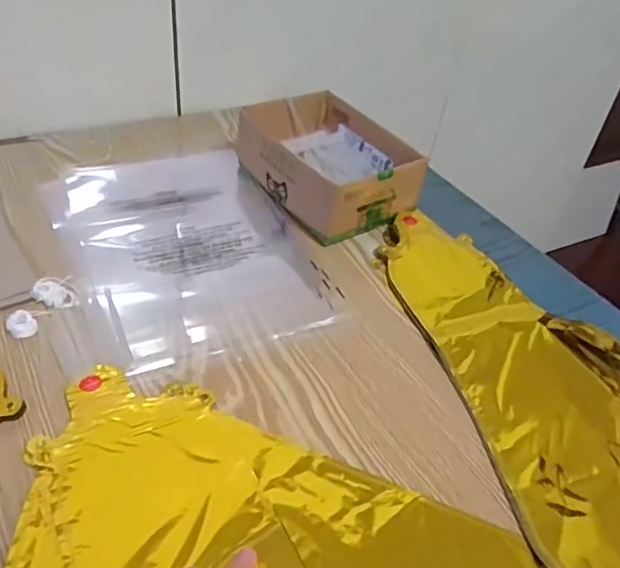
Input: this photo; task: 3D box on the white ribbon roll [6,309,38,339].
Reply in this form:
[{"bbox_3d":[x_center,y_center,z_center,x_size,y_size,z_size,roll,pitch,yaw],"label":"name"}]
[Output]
[{"bbox_3d":[-0.225,0.031,0.455,0.020,0.010,0.022,4,41,-4],"label":"white ribbon roll"}]

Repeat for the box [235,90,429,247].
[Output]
[{"bbox_3d":[0.020,-0.129,0.632,0.132,0.073,0.182,-20,47,-28],"label":"box"}]

